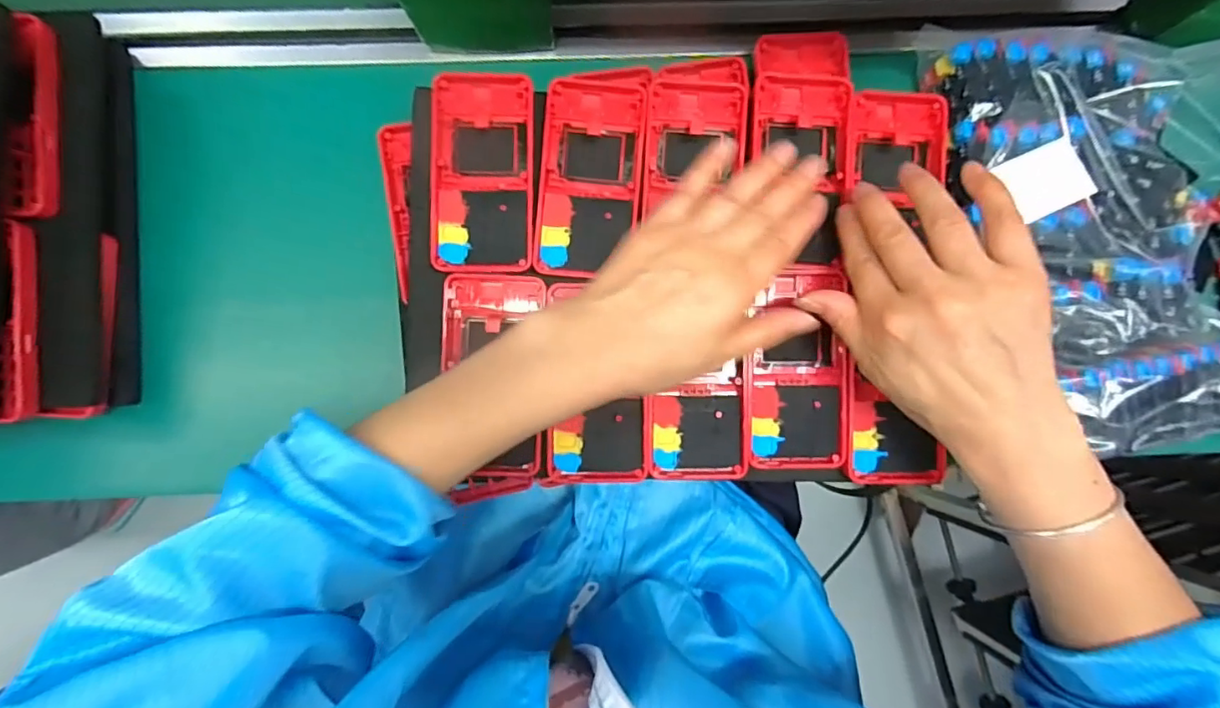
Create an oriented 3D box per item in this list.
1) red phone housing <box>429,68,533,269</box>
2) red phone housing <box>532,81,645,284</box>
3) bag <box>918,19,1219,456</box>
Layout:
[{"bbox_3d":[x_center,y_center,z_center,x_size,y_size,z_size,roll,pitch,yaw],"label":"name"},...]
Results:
[{"bbox_3d":[-0.079,-0.113,0.345,0.063,0.020,0.122,0,87,-1],"label":"red phone housing"},{"bbox_3d":[-0.011,-0.114,0.347,0.062,0.018,0.131,4,87,-1],"label":"red phone housing"},{"bbox_3d":[0.387,-0.086,0.372,0.316,0.054,0.286,-7,87,-1],"label":"bag"}]

